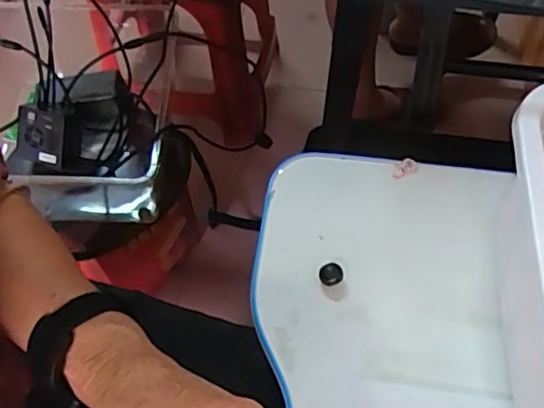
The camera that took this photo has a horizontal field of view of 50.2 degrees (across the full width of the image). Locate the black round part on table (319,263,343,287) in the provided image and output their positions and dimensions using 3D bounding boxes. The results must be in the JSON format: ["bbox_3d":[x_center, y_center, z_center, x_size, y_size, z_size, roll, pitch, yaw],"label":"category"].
[{"bbox_3d":[0.044,0.053,0.433,0.017,0.013,0.015,9,60,5],"label":"black round part on table"}]

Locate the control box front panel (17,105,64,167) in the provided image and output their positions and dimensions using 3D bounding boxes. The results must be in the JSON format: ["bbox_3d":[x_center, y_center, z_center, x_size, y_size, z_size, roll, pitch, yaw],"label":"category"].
[{"bbox_3d":[-0.323,-0.097,0.817,0.065,0.079,0.027,11,17,-5],"label":"control box front panel"}]

